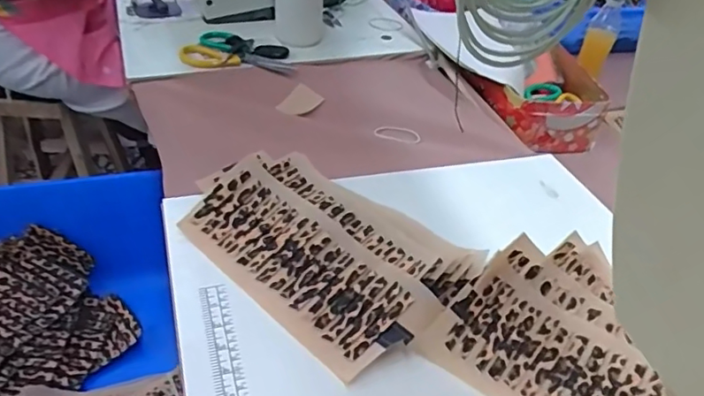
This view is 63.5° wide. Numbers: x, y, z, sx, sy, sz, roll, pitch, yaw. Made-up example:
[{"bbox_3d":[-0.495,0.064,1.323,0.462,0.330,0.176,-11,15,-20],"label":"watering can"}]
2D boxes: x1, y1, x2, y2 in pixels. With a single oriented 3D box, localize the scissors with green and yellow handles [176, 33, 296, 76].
[{"bbox_3d":[-0.190,-0.246,0.960,0.184,0.021,0.096,4,50,-5],"label":"scissors with green and yellow handles"}]

